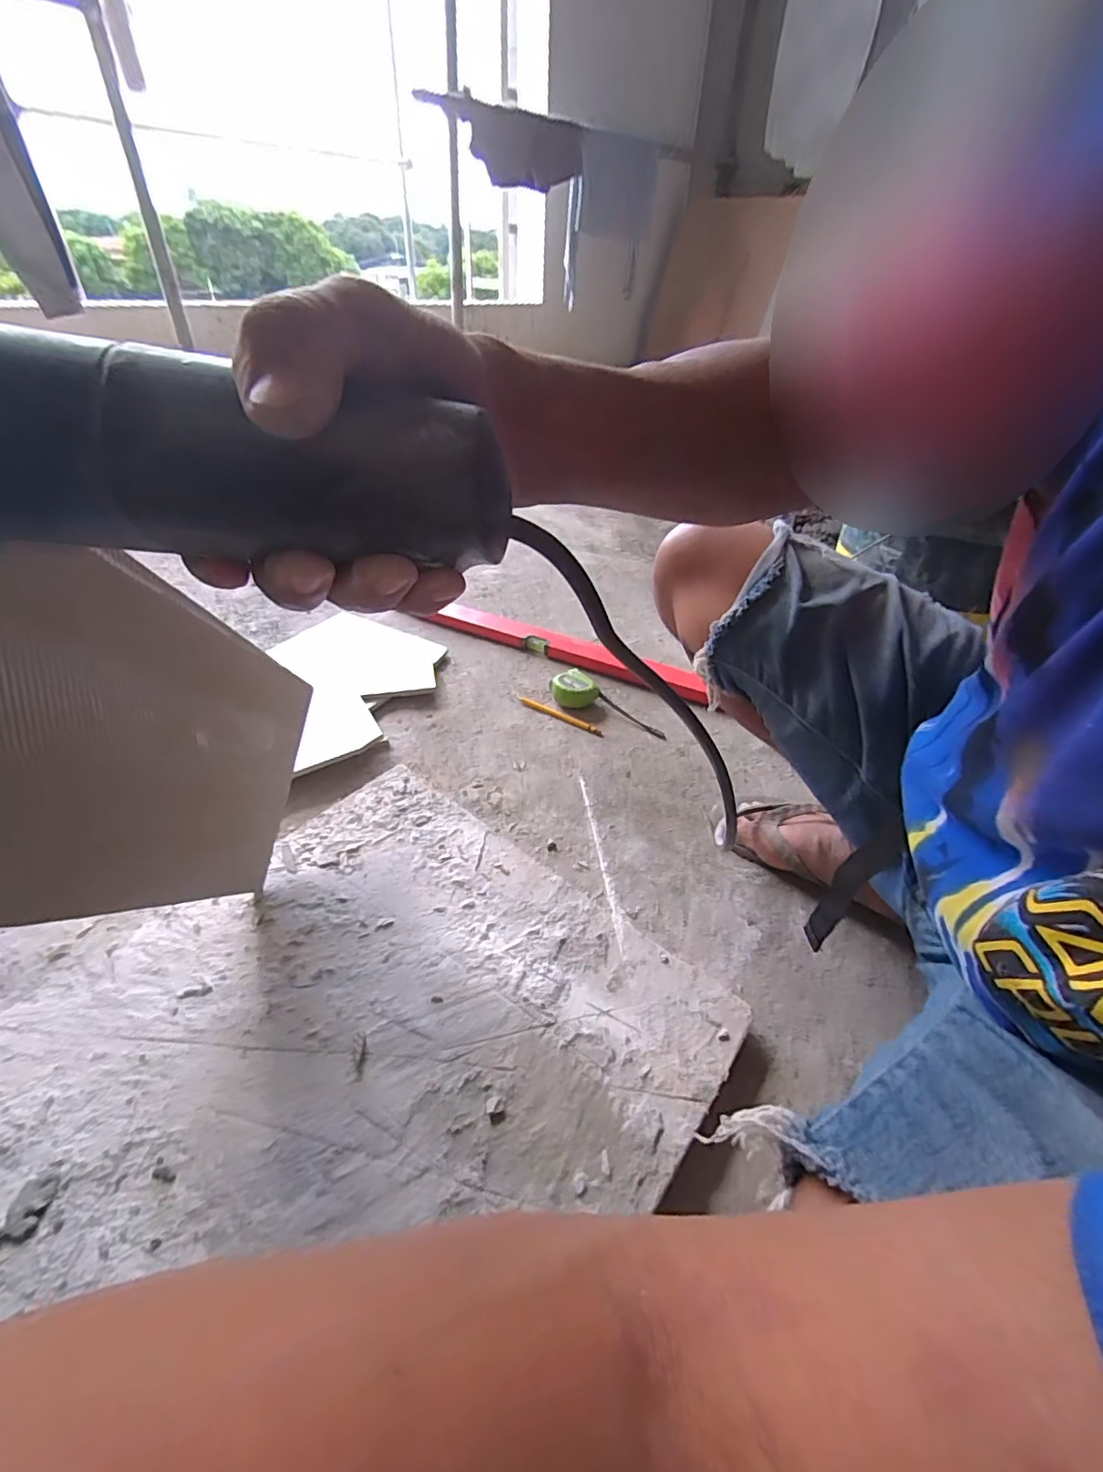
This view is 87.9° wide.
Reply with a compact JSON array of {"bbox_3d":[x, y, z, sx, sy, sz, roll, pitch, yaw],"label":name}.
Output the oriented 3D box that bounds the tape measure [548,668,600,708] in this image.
[{"bbox_3d":[0.031,-0.072,0.865,0.059,0.030,0.063,-16,45,-23],"label":"tape measure"}]

